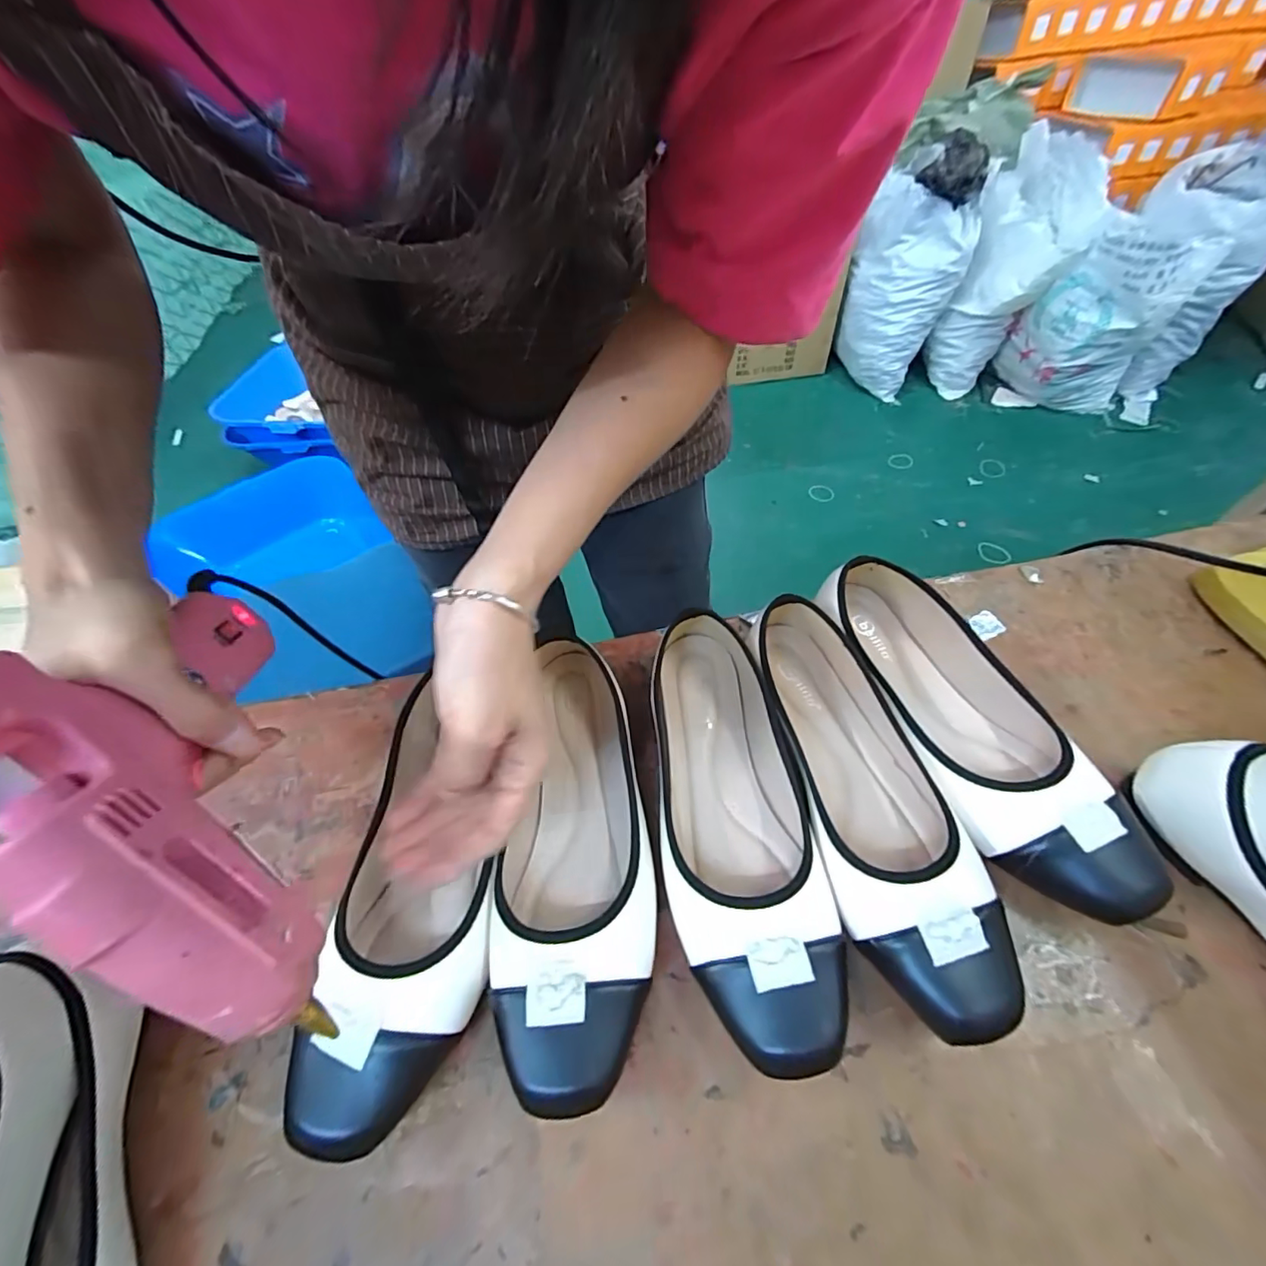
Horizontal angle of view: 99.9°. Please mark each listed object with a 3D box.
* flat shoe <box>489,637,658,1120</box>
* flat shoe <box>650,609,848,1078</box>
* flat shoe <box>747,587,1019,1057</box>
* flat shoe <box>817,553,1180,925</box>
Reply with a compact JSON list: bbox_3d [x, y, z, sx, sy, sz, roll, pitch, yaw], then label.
[{"bbox_3d":[-0.033,0.116,0.308,0.085,0.055,0.240,-6,53,0],"label":"flat shoe"},{"bbox_3d":[0.055,0.097,0.315,0.079,0.054,0.248,-8,53,-1],"label":"flat shoe"},{"bbox_3d":[0.134,0.084,0.311,0.083,0.060,0.246,-11,53,-3],"label":"flat shoe"},{"bbox_3d":[0.201,0.053,0.326,0.084,0.060,0.233,-19,54,-10],"label":"flat shoe"}]

